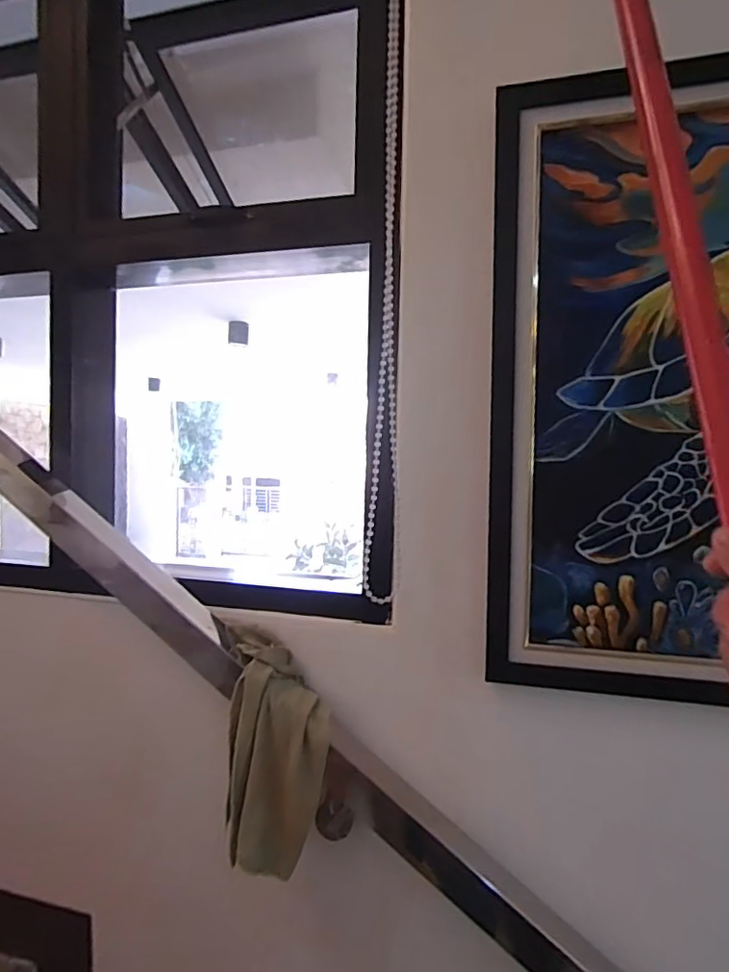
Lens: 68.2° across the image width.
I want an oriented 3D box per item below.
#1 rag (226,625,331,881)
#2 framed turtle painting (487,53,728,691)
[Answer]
[{"bbox_3d":[-0.114,0.337,0.701,0.122,0.295,0.088,-1,-13,-12],"label":"rag"},{"bbox_3d":[0.419,-0.108,0.591,0.543,0.707,0.043,1,4,13],"label":"framed turtle painting"}]

